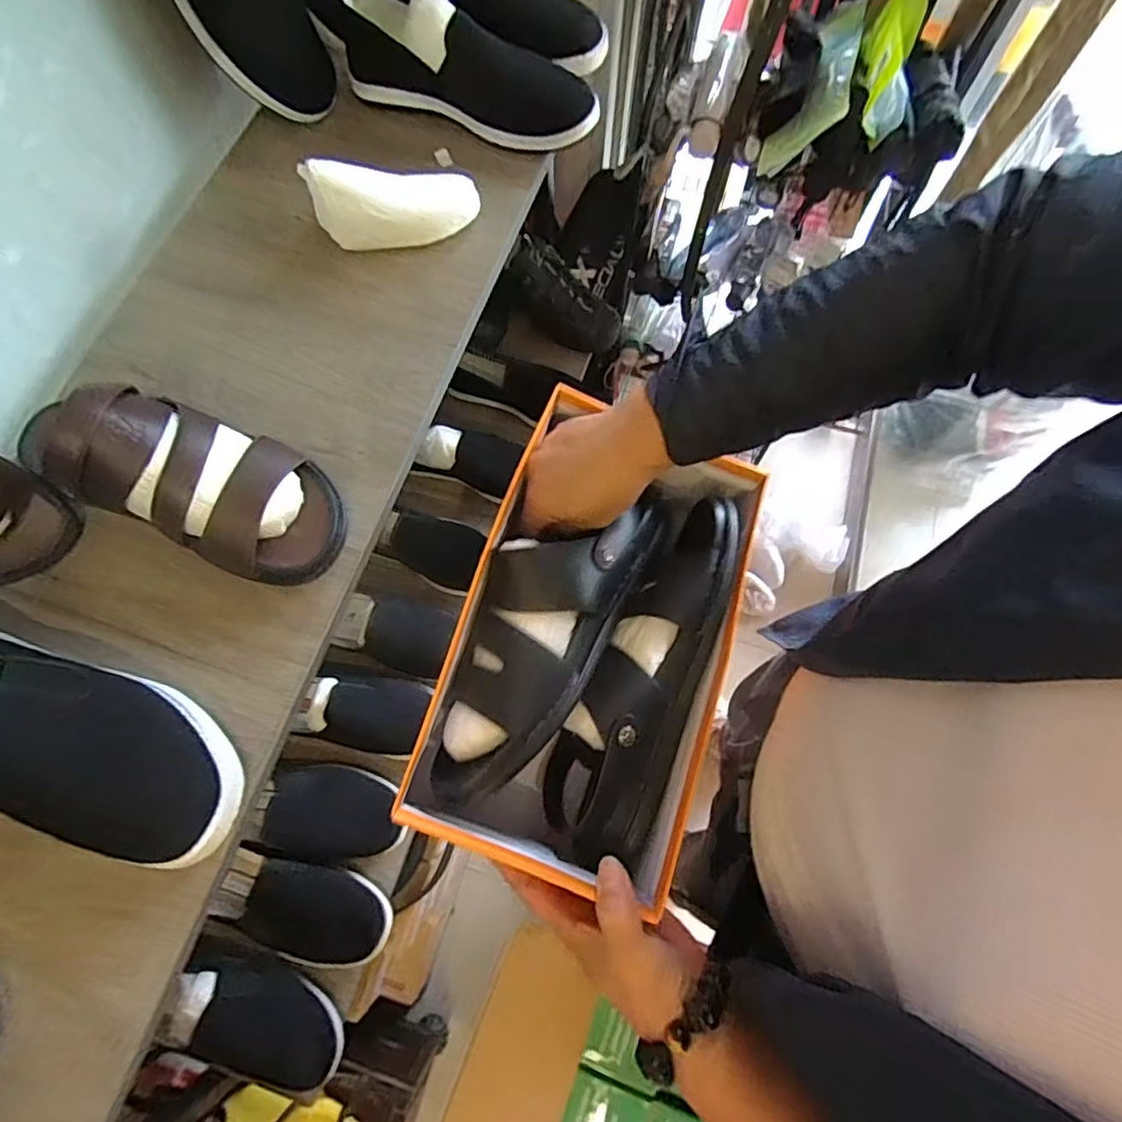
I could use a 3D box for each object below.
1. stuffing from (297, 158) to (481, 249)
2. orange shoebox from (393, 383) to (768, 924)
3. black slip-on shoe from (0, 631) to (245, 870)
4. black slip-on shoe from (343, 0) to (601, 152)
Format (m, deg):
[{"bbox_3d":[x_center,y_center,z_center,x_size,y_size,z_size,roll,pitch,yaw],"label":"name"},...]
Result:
[{"bbox_3d":[-0.144,-0.311,0.533,0.141,0.059,0.055,-11,70,-19],"label":"stuffing"},{"bbox_3d":[0.031,0.059,0.444,0.186,0.125,0.297,19,71,6],"label":"orange shoebox"},{"bbox_3d":[-0.322,0.095,0.365,0.260,0.073,0.087,24,72,8],"label":"black slip-on shoe"},{"bbox_3d":[-0.081,-0.468,0.568,0.243,0.078,0.076,21,72,7],"label":"black slip-on shoe"}]

